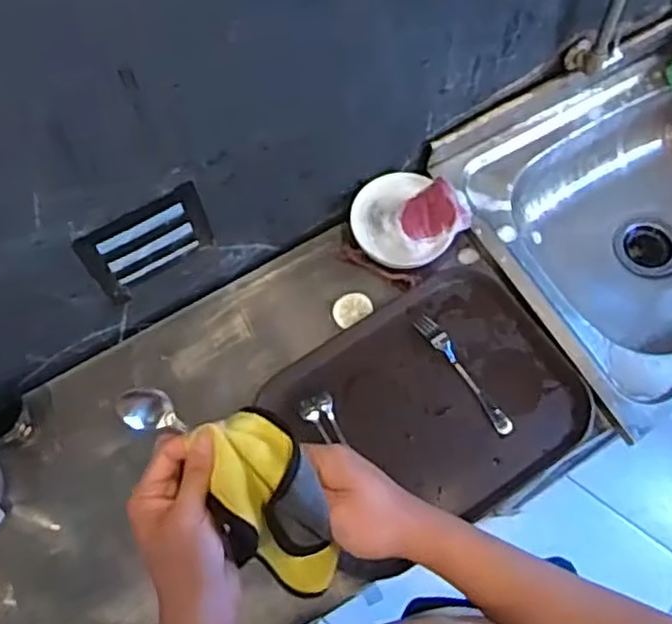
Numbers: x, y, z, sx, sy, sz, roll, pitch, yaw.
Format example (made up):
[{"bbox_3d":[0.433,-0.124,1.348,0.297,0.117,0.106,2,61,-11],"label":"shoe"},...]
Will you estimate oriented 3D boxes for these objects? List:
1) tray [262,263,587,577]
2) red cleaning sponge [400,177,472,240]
[{"bbox_3d":[0.120,0.124,0.953,0.373,0.034,0.299,-32,69,-11],"label":"tray"},{"bbox_3d":[0.136,-0.134,1.000,0.085,0.011,0.079,-36,73,14],"label":"red cleaning sponge"}]

